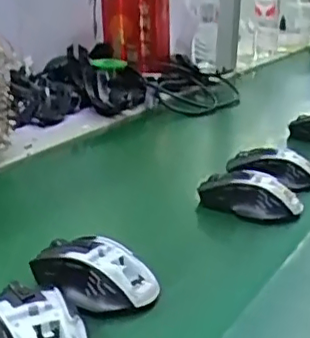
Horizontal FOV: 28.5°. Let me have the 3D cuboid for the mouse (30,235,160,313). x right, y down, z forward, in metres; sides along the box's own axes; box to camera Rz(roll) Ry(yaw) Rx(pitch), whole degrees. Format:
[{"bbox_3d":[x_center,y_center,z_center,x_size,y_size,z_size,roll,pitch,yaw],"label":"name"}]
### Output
[{"bbox_3d":[-0.052,0.084,0.511,0.098,0.033,0.065,18,28,38],"label":"mouse"}]

